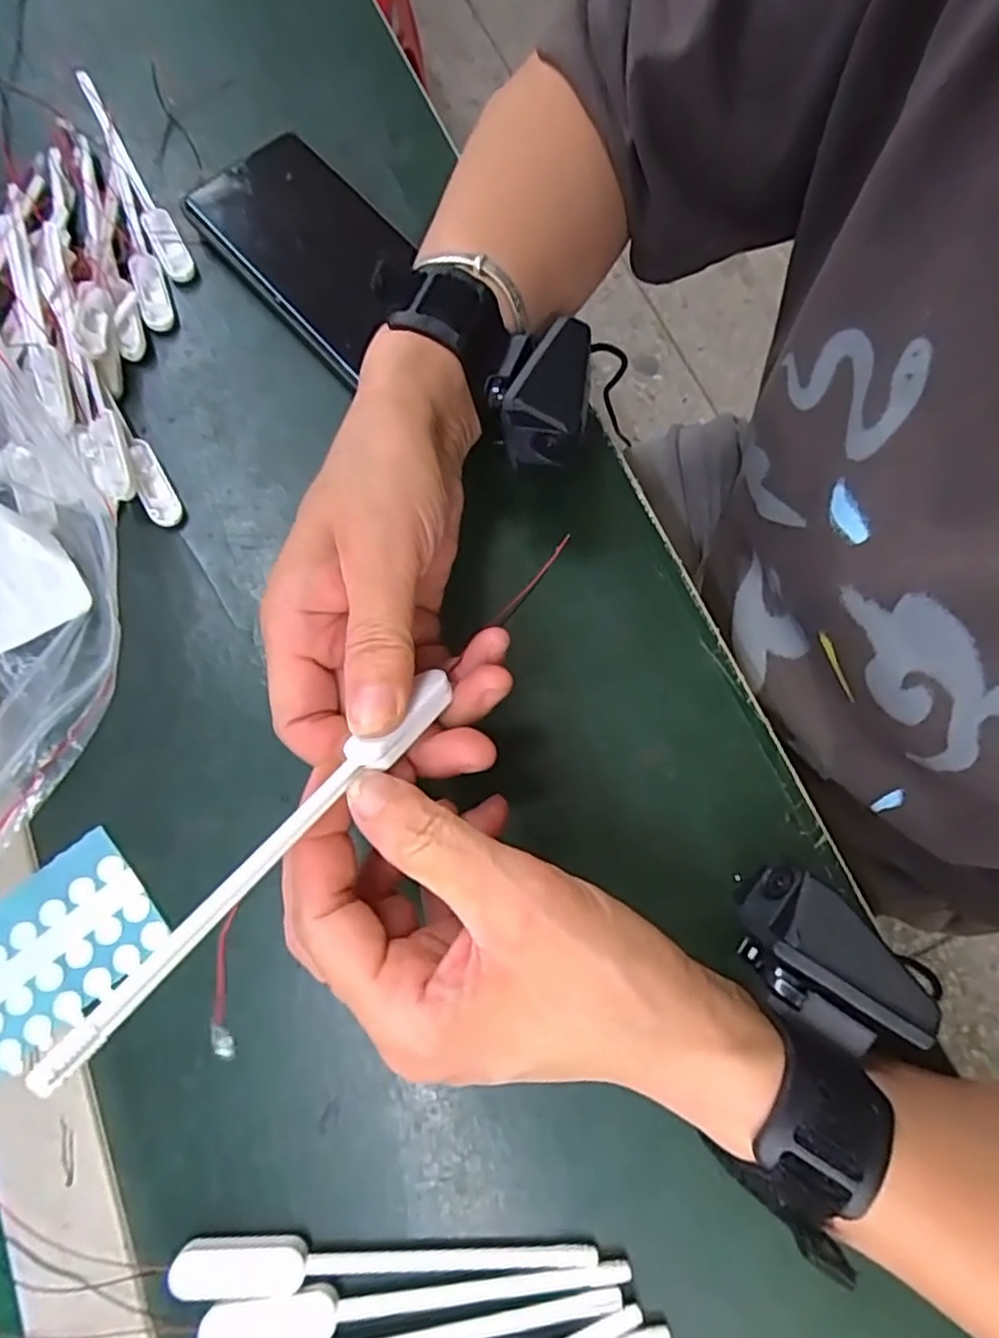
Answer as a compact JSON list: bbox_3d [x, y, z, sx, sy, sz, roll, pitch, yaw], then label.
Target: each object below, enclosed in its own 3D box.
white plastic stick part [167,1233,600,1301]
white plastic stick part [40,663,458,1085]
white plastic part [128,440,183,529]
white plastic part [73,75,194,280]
[{"bbox_3d":[-0.040,0.206,0.232,0.144,0.009,0.015,-2,75,0],"label":"white plastic stick part"},{"bbox_3d":[-0.060,0.046,0.182,0.013,0.007,0.139,37,52,10],"label":"white plastic stick part"},{"bbox_3d":[-0.160,-0.086,0.308,0.014,0.006,0.042,-23,89,-5],"label":"white plastic part"},{"bbox_3d":[-0.197,-0.264,0.355,0.015,0.011,0.143,-29,77,-6],"label":"white plastic part"}]

